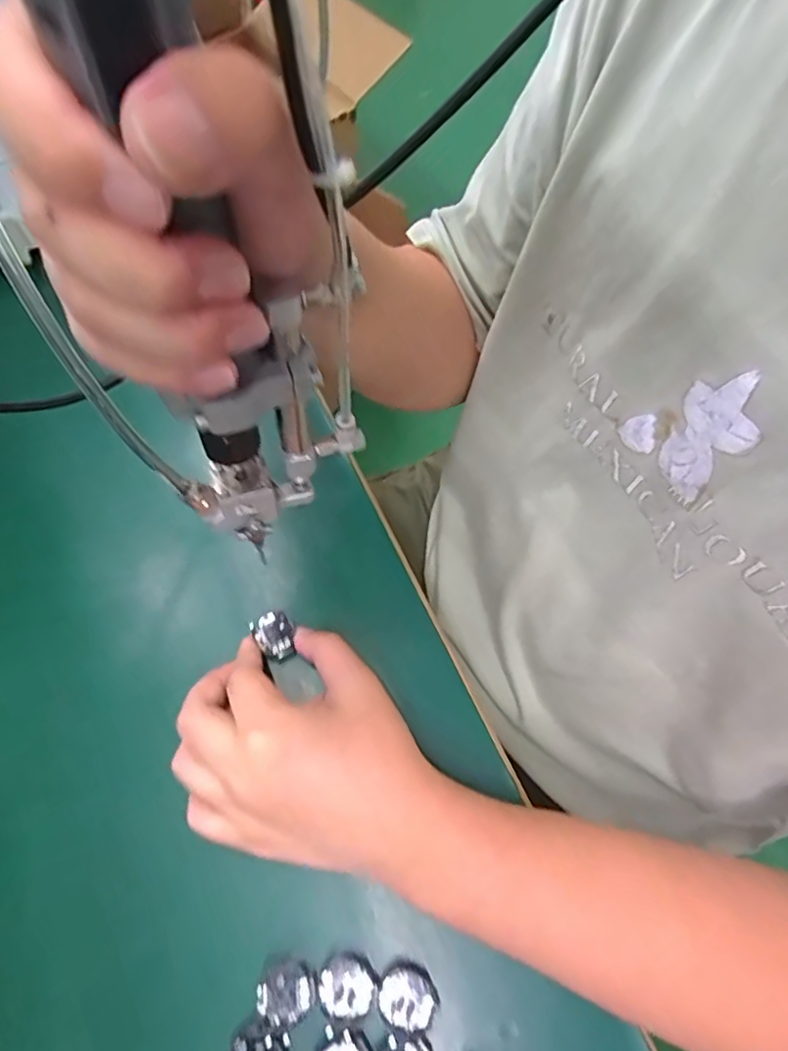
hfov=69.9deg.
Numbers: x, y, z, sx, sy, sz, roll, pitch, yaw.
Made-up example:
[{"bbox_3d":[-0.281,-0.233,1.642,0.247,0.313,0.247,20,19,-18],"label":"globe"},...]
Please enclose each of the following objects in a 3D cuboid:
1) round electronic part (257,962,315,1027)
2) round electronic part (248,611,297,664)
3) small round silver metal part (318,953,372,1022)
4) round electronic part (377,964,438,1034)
[{"bbox_3d":[-0.052,0.226,0.272,0.026,0.006,0.022,-28,70,-14],"label":"round electronic part"},{"bbox_3d":[-0.072,0.068,0.345,0.022,0.009,0.029,-31,68,-19],"label":"round electronic part"},{"bbox_3d":[-0.023,0.225,0.274,0.024,0.004,0.025,-27,70,-14],"label":"small round silver metal part"},{"bbox_3d":[0.007,0.228,0.272,0.028,0.004,0.024,14,66,4],"label":"round electronic part"}]

